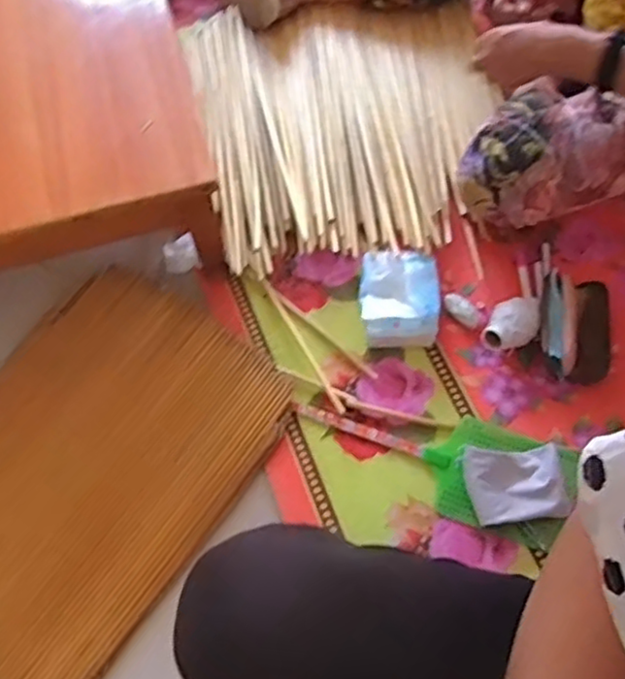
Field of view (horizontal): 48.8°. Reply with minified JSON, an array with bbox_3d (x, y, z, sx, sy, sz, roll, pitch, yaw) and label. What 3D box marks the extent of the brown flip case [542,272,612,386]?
[{"bbox_3d":[0.379,-0.019,0.990,0.108,0.057,0.174,7,62,7],"label":"brown flip case"}]

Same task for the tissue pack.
[{"bbox_3d":[0.131,-0.065,1.017,0.114,0.043,0.151,0,61,3],"label":"tissue pack"}]

